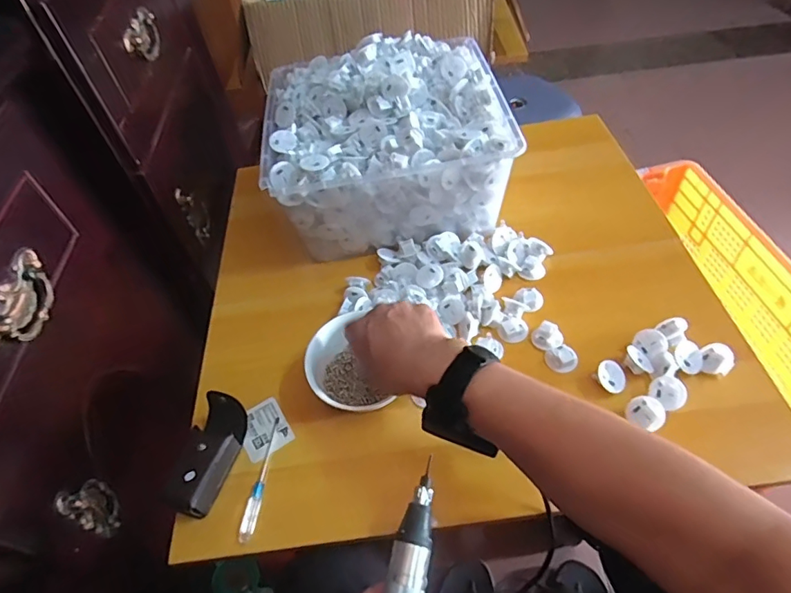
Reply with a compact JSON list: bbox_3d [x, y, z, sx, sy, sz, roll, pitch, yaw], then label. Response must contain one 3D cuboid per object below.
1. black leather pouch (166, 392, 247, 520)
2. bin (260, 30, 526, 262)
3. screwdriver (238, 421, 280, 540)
[{"bbox_3d":[-0.194,0.157,0.504,0.053,0.047,0.110,11,53,14],"label":"black leather pouch"},{"bbox_3d":[-0.014,-0.208,0.672,0.294,0.163,0.248,-9,51,-1],"label":"bin"},{"bbox_3d":[-0.136,0.179,0.501,0.014,0.009,0.123,0,51,6],"label":"screwdriver"}]

